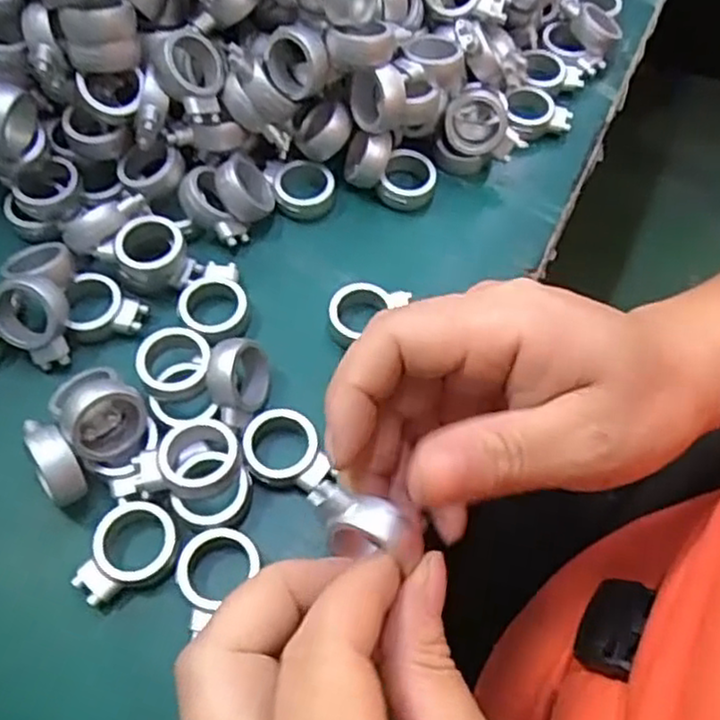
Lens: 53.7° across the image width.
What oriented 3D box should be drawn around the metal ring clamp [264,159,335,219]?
[{"bbox_3d":[-0.026,-0.075,0.305,0.027,0.010,0.029,-12,64,-9],"label":"metal ring clamp"}]

